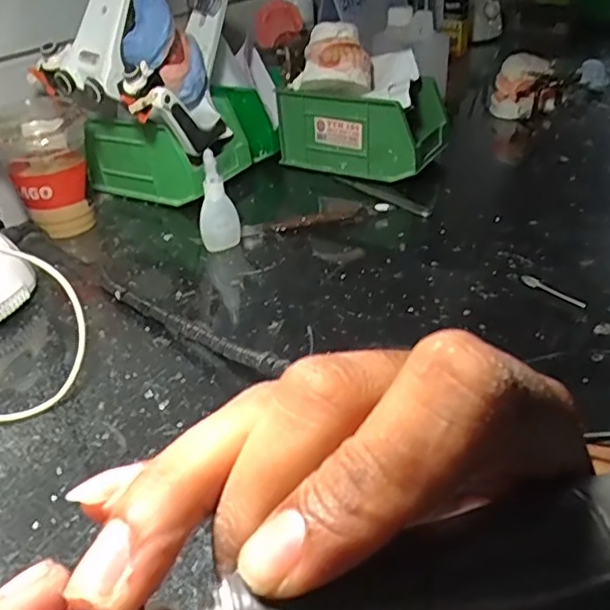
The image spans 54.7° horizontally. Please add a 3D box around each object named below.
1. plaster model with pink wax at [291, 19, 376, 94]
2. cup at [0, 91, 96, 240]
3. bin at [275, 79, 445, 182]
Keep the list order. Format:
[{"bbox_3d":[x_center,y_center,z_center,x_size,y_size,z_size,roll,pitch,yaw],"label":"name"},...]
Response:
[{"bbox_3d":[0.031,-0.264,0.632,0.082,0.060,0.071,5,35,14],"label":"plaster model with pink wax"},{"bbox_3d":[-0.244,-0.131,0.567,0.077,0.121,0.076,-3,34,2],"label":"cup"},{"bbox_3d":[0.064,-0.203,0.666,0.170,0.086,0.098,13,38,24],"label":"bin"}]

